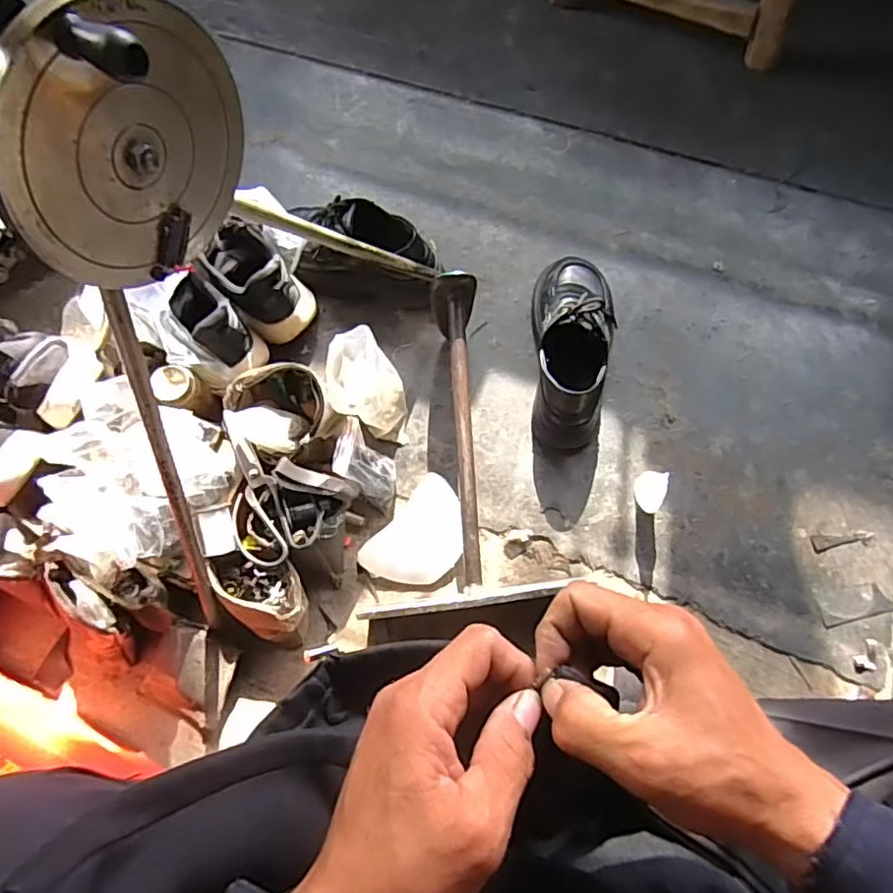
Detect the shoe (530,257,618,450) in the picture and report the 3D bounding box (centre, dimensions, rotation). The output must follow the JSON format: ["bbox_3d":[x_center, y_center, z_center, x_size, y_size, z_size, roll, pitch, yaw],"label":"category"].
[{"bbox_3d":[0.166,-0.126,0.759,0.108,0.106,0.250,1,75,4],"label":"shoe"}]

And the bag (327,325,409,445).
[{"bbox_3d":[-0.099,-0.072,0.761,0.084,0.086,0.125,-12,75,0],"label":"bag"}]

